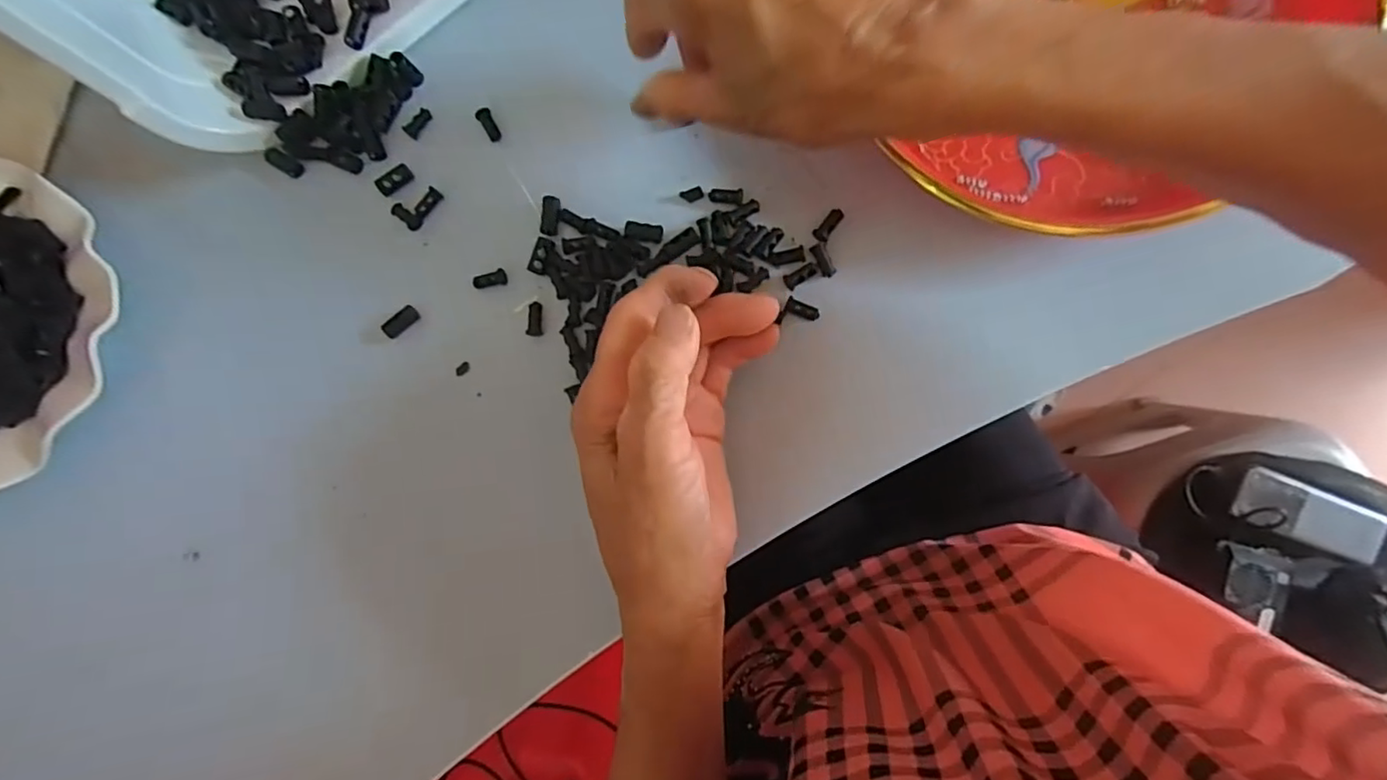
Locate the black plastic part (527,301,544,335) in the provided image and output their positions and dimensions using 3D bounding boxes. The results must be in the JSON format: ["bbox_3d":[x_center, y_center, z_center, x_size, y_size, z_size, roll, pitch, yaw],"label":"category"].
[{"bbox_3d":[-0.079,-0.036,0.306,0.007,0.005,0.018,-2,85,7],"label":"black plastic part"}]

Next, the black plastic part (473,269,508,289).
[{"bbox_3d":[-0.103,-0.056,0.311,0.017,0.005,0.007,-11,84,6],"label":"black plastic part"}]

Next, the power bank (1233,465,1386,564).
[{"bbox_3d":[0.584,0.117,0.584,0.119,0.027,0.053,22,88,9],"label":"power bank"}]

